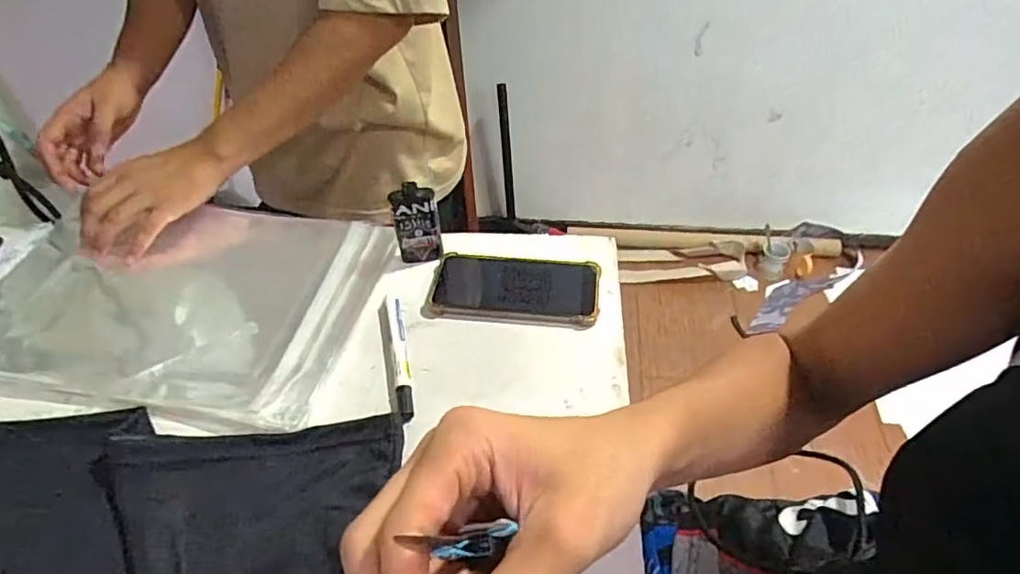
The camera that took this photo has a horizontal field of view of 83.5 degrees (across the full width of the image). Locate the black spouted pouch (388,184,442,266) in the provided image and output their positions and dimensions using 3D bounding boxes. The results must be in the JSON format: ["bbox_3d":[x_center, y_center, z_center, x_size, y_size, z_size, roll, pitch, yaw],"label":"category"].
[{"bbox_3d":[-0.096,-0.064,0.587,0.046,0.092,0.017,-9,43,-5],"label":"black spouted pouch"}]

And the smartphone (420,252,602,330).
[{"bbox_3d":[0.004,0.001,0.566,0.165,0.009,0.081,3,46,7],"label":"smartphone"}]

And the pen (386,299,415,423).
[{"bbox_3d":[-0.100,0.058,0.520,0.013,0.013,0.145,-11,46,-7],"label":"pen"}]

